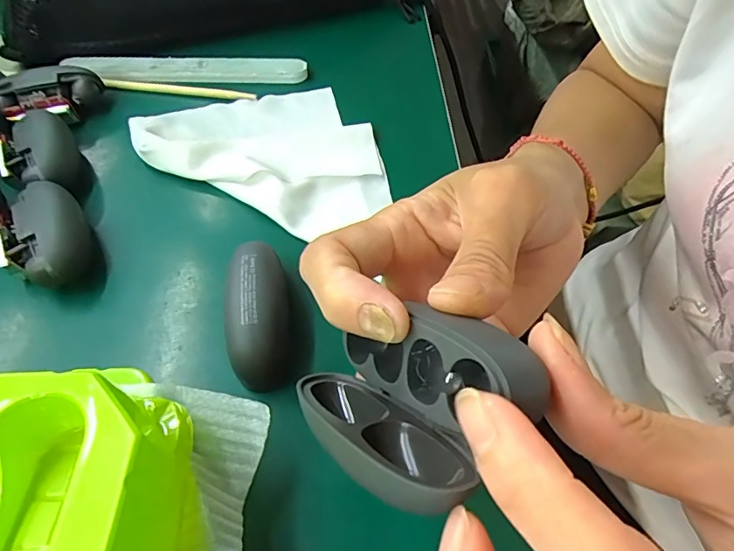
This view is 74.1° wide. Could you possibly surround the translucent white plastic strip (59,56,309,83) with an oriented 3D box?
[{"bbox_3d":[-0.129,-0.144,0.340,0.172,0.010,0.023,2,55,4],"label":"translucent white plastic strip"}]

